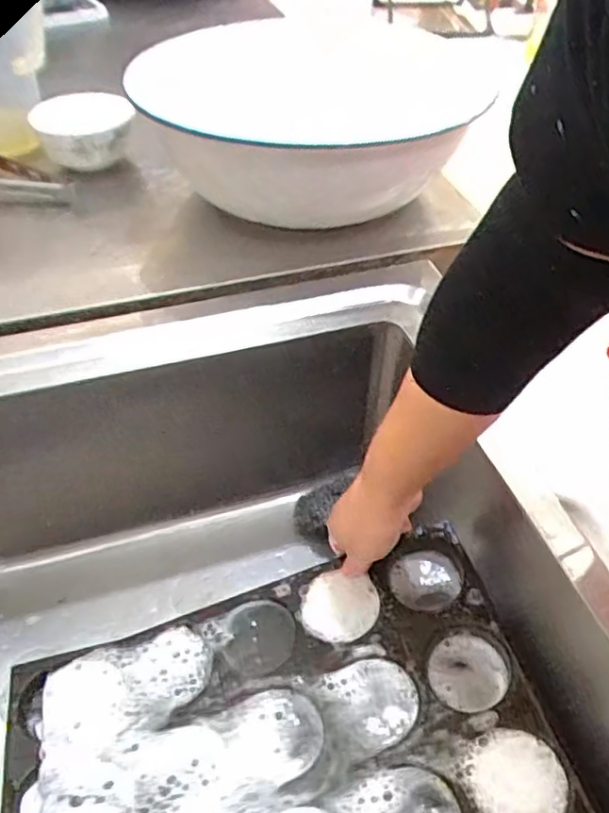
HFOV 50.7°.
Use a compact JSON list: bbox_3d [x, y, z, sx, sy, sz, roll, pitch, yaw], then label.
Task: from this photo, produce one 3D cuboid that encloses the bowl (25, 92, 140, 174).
[{"bbox_3d":[-0.280,-0.358,0.823,0.116,0.064,0.116,0,47,0],"label":"bowl"}]

